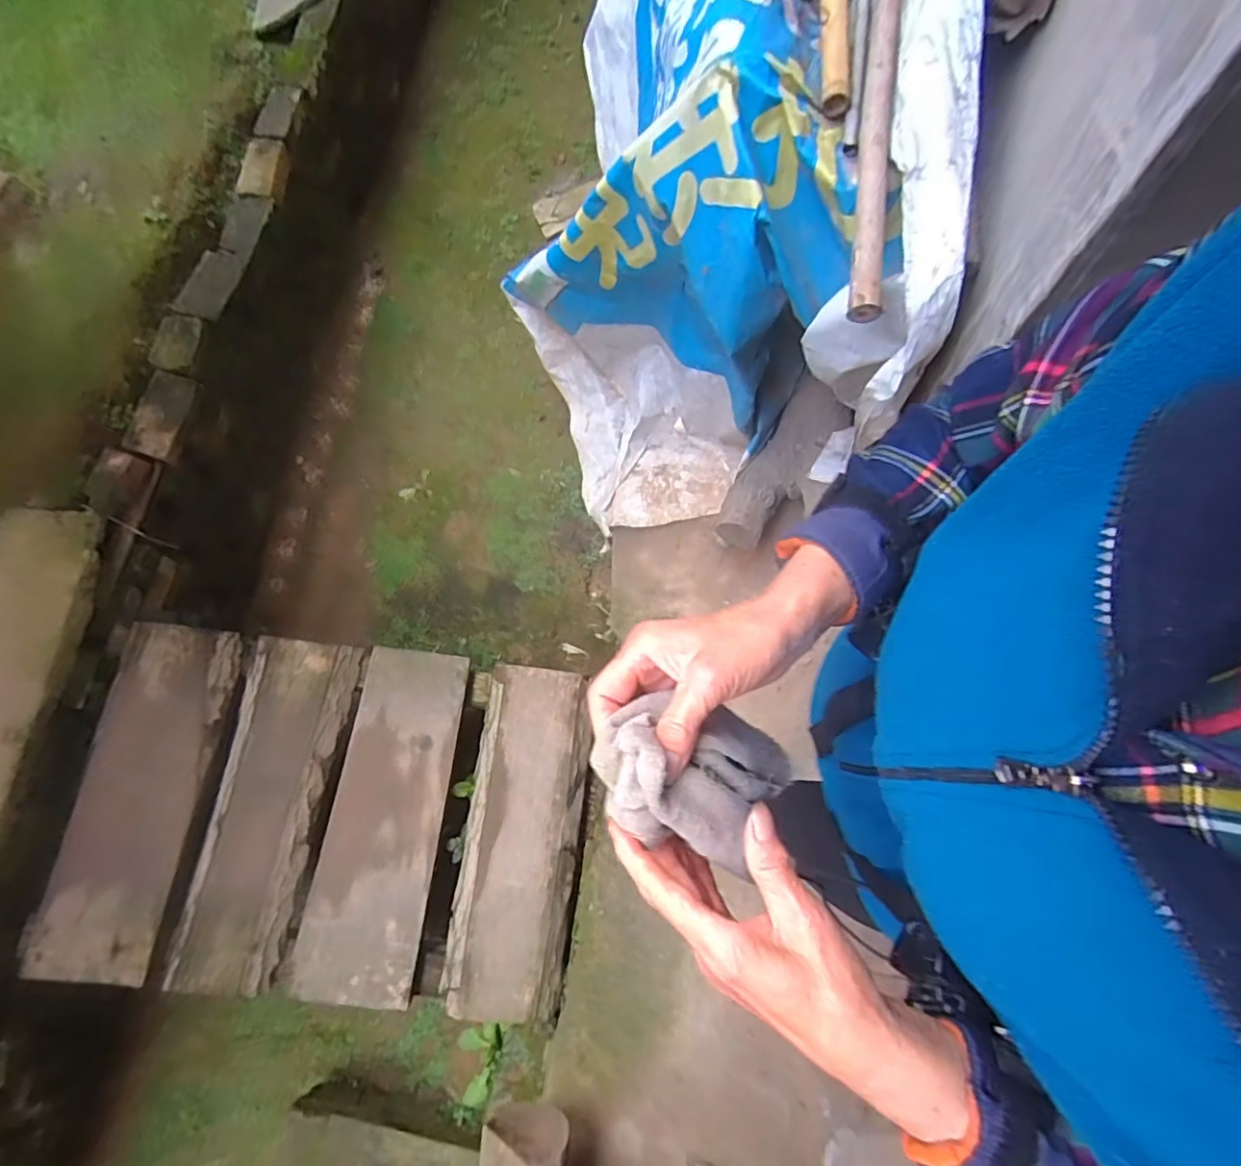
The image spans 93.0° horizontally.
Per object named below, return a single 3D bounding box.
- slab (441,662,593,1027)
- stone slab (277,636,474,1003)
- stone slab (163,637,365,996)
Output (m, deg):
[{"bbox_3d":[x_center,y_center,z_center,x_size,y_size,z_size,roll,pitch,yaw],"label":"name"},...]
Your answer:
[{"bbox_3d":[-0.219,0.570,1.343,0.268,0.062,0.737,5,73,7],"label":"slab"},{"bbox_3d":[-0.529,0.526,1.331,0.246,0.054,0.729,5,73,7],"label":"stone slab"},{"bbox_3d":[-0.786,0.490,1.301,0.233,0.061,0.726,6,74,1],"label":"stone slab"}]

